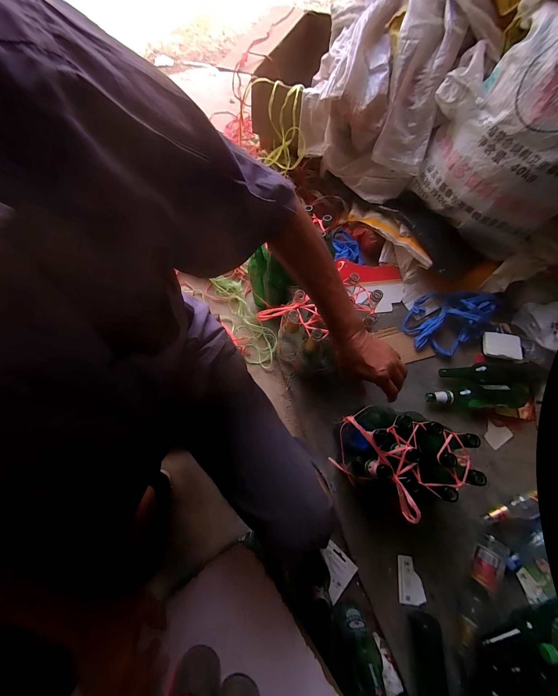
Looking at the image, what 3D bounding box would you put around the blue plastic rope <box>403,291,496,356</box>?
[{"bbox_3d":[0.544,-0.102,0.813,0.207,0.068,0.270,35,77,11],"label":"blue plastic rope"}]

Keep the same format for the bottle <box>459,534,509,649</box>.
[{"bbox_3d":[0.479,0.576,0.614,0.077,0.058,0.238,34,77,11],"label":"bottle"}]

